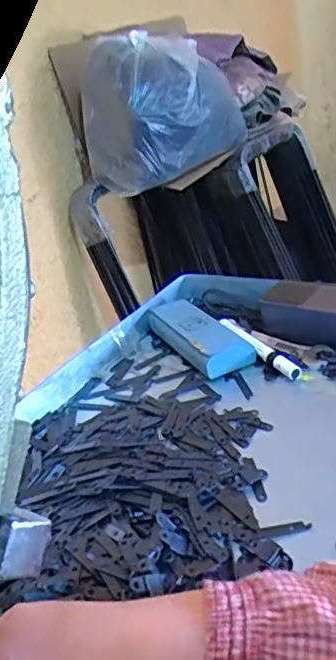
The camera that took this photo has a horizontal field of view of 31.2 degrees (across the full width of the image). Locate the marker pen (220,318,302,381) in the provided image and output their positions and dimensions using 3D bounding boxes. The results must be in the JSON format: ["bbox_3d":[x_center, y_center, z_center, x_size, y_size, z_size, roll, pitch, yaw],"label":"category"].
[{"bbox_3d":[0.098,0.018,0.659,0.020,0.019,0.137,-25,30,-23],"label":"marker pen"}]

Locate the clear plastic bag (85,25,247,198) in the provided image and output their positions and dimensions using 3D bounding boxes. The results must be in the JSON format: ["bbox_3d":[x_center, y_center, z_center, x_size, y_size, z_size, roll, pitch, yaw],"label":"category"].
[{"bbox_3d":[-0.016,-0.544,1.465,0.293,0.302,0.320,8,33,34],"label":"clear plastic bag"}]

